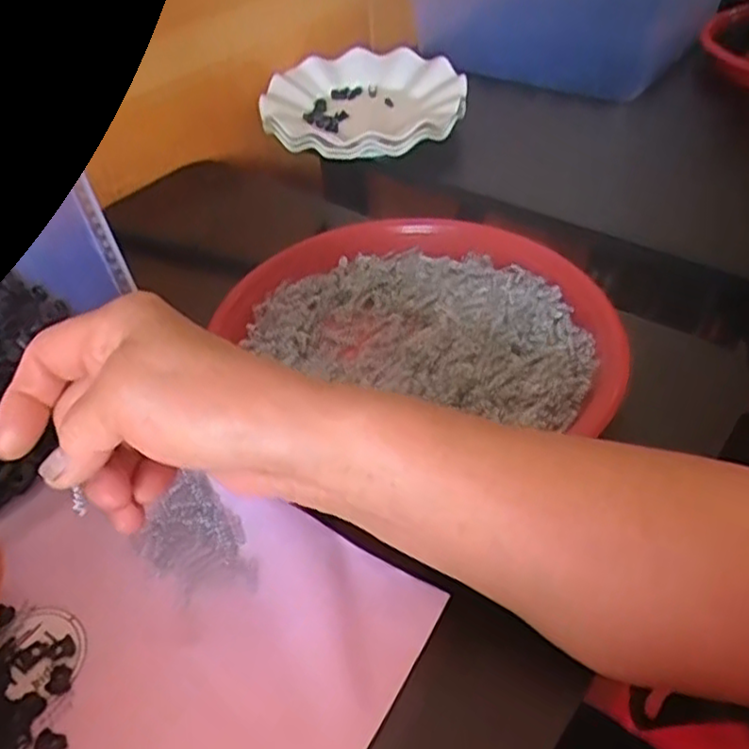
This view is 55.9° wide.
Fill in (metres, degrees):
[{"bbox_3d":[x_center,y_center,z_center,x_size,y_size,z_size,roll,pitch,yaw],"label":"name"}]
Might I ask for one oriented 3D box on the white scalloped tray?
[{"bbox_3d":[-0.008,-0.244,0.646,0.182,0.037,0.182,2,44,6],"label":"white scalloped tray"}]

